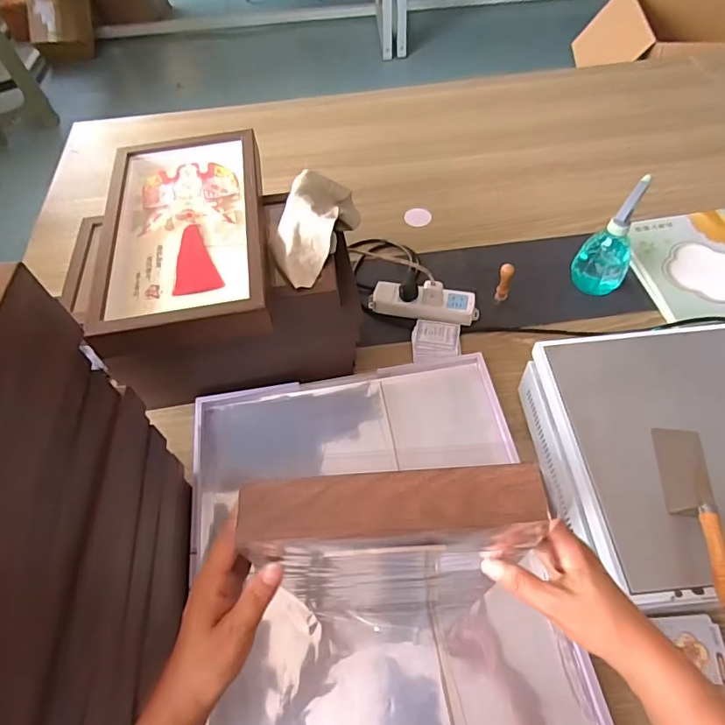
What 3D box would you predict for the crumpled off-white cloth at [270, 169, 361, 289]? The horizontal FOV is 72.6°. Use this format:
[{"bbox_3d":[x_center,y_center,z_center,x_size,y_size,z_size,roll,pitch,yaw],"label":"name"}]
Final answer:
[{"bbox_3d":[-0.065,-0.181,0.649,0.076,0.088,0.185,16,58,13],"label":"crumpled off-white cloth"}]

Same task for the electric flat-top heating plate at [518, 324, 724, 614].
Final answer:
[{"bbox_3d":[0.449,0.111,0.604,0.410,0.113,0.315,-6,56,-1],"label":"electric flat-top heating plate"}]

